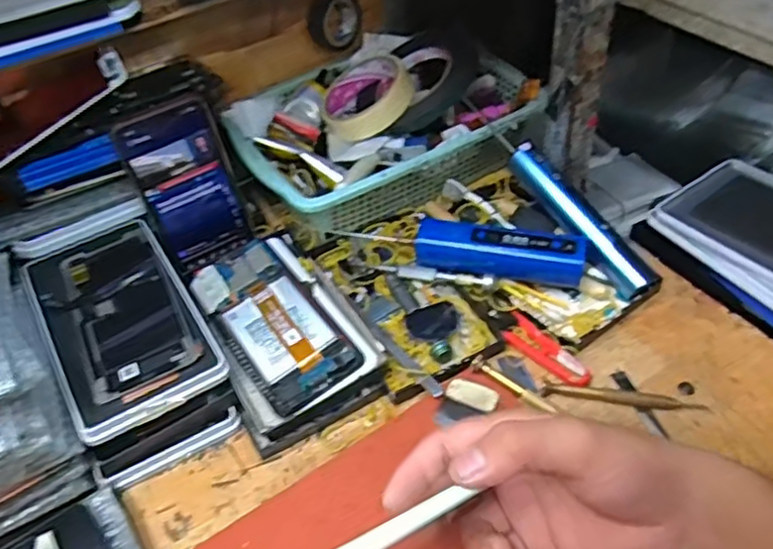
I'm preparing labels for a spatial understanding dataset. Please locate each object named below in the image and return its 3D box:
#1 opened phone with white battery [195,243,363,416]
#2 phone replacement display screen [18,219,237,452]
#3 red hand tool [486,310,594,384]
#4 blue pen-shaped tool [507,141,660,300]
[{"bbox_3d":[-0.088,0.033,0.503,0.072,0.009,0.154,-34,54,-16],"label":"opened phone with white battery"},{"bbox_3d":[-0.198,0.031,0.487,0.100,0.022,0.188,-27,49,-19],"label":"phone replacement display screen"},{"bbox_3d":[0.112,0.051,0.489,0.022,0.007,0.090,-33,51,-23],"label":"red hand tool"},{"bbox_3d":[0.156,-0.046,0.533,0.022,0.023,0.151,-29,68,-20],"label":"blue pen-shaped tool"}]

